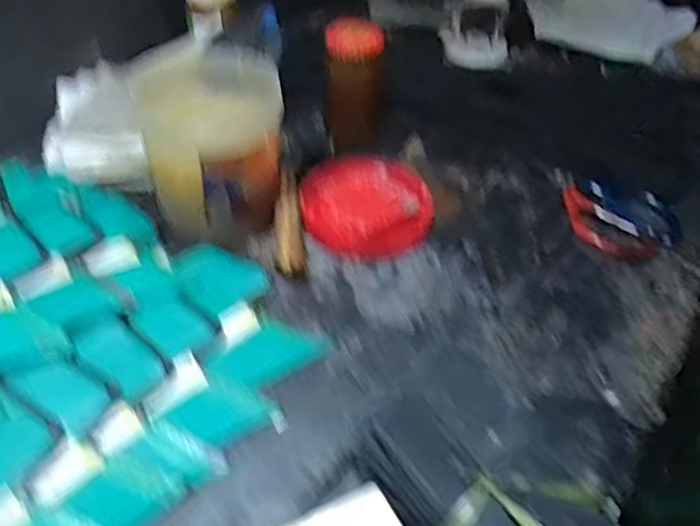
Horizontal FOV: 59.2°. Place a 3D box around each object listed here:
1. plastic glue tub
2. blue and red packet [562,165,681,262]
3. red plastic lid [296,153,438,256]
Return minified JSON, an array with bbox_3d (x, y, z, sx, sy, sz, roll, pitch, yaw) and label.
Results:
[{"bbox_3d":[-0.118,-0.104,0.540,0.117,0.126,0.123,-4,44,-9],"label":"plastic glue tub"},{"bbox_3d":[0.261,-0.048,0.600,0.113,0.017,0.109,-30,53,-31],"label":"blue and red packet"},{"bbox_3d":[0.015,-0.057,0.580,0.122,0.030,0.119,3,44,-3],"label":"red plastic lid"}]

